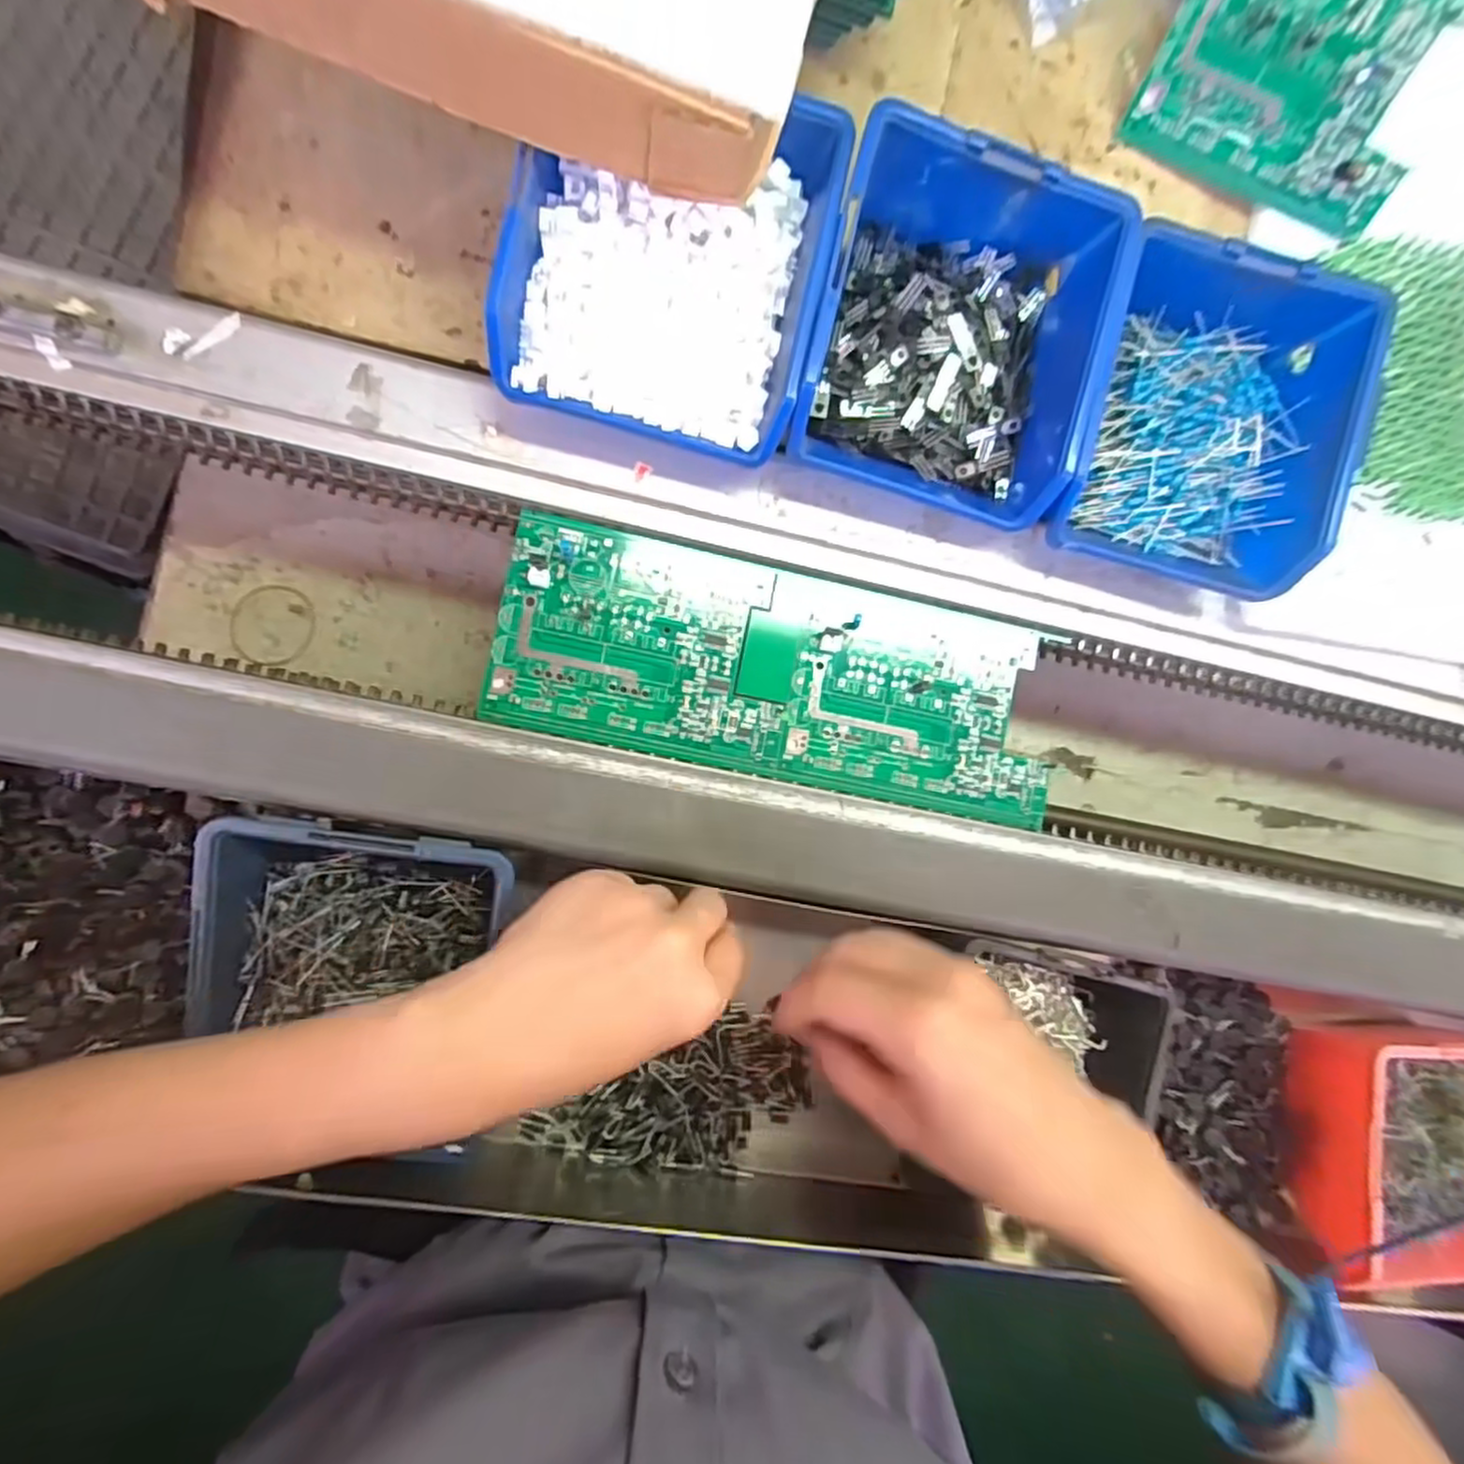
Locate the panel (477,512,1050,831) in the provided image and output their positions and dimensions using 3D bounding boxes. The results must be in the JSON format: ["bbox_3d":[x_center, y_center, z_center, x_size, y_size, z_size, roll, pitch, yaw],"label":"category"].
[{"bbox_3d":[0.024,-0.026,0.329,0.257,0.005,0.095,12,87,-8],"label":"panel"}]

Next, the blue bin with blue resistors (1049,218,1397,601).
[{"bbox_3d":[0.209,-0.138,0.310,0.115,0.046,0.129,13,87,-7],"label":"blue bin with blue resistors"}]

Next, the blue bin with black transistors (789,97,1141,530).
[{"bbox_3d":[0.094,-0.172,0.303,0.121,0.059,0.141,12,87,-8],"label":"blue bin with black transistors"}]

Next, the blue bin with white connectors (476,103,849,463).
[{"bbox_3d":[-0.026,-0.187,0.294,0.117,0.059,0.132,13,87,-7],"label":"blue bin with white connectors"}]

